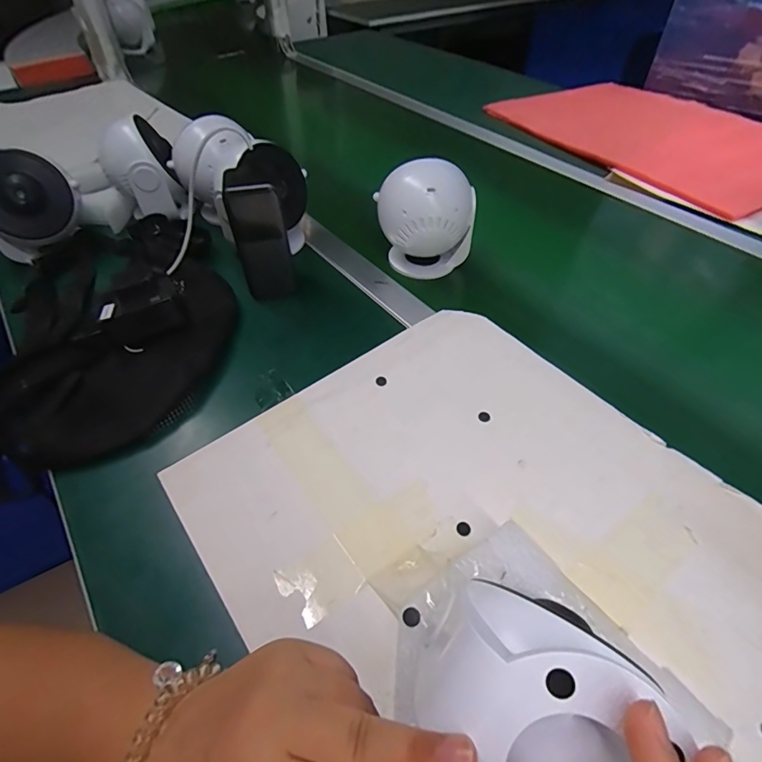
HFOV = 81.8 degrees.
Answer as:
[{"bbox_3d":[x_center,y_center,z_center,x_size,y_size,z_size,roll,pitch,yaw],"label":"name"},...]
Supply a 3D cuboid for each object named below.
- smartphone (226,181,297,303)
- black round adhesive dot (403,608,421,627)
[{"bbox_3d":[-0.124,-0.144,0.461,0.052,0.118,0.013,-17,50,-14],"label":"smartphone"},{"bbox_3d":[0.018,0.138,0.256,0.010,0.004,0.010,0,47,0],"label":"black round adhesive dot"}]

